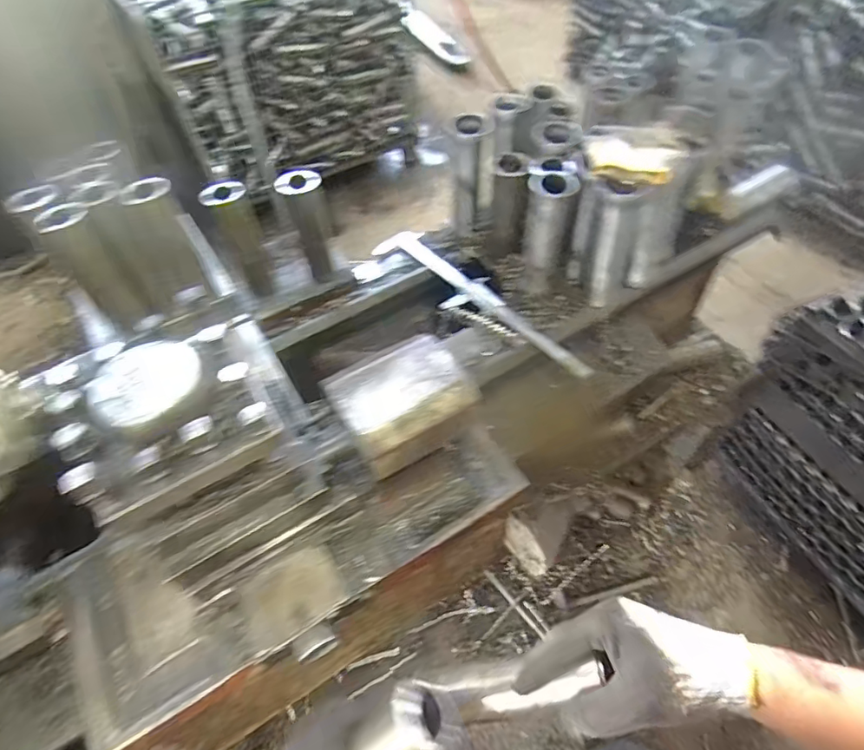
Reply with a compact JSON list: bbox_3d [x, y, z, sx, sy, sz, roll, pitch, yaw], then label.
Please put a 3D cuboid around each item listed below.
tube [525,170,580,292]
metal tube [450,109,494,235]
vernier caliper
[{"bbox_3d":[0.158,-0.198,0.735,0.057,0.164,0.064,6,54,7],"label":"tube"},{"bbox_3d":[0.060,-0.309,0.834,0.060,0.176,0.053,2,54,4],"label":"metal tube"},{"bbox_3d":[0.064,-0.116,0.809,0.075,0.021,0.413,-35,59,-21],"label":"vernier caliper"}]

